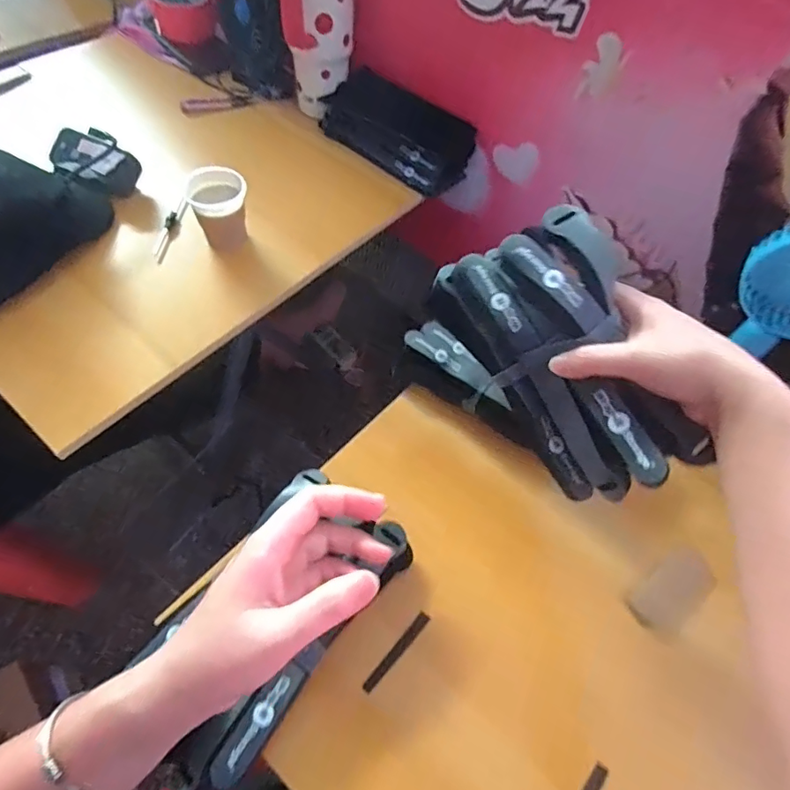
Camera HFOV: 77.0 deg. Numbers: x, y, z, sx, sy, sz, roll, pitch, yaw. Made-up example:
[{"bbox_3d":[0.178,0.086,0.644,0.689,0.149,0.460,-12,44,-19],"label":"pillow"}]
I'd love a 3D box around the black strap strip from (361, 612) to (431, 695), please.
[{"bbox_3d":[0.002,0.202,0.392,0.010,0.008,0.072,40,64,18],"label":"black strap strip"}]

